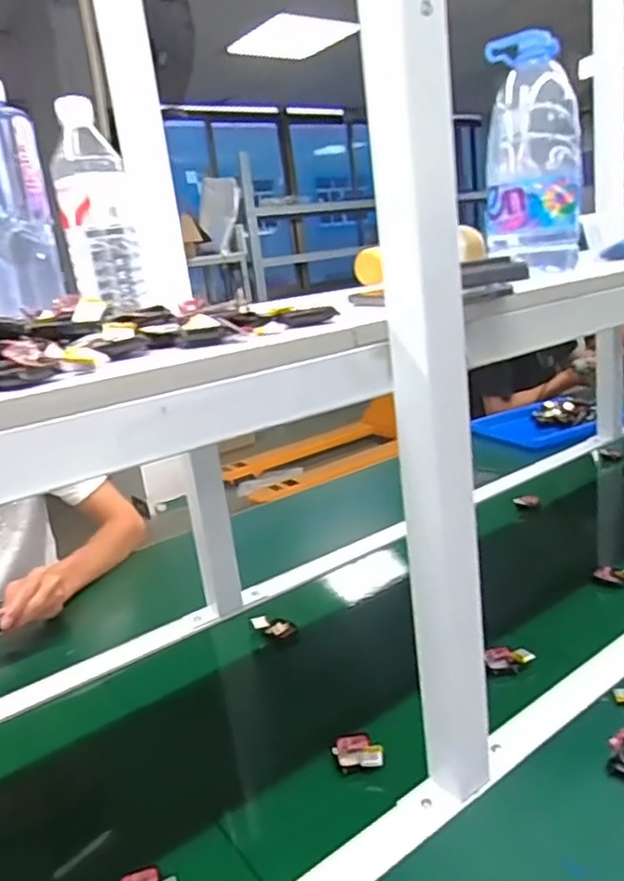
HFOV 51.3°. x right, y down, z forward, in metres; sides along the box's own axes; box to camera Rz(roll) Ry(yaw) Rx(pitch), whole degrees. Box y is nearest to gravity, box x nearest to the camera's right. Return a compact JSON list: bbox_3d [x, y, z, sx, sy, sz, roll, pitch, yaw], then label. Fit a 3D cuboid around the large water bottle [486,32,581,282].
[{"bbox_3d":[0.239,-0.308,0.703,0.099,0.236,0.099,-3,17,16],"label":"large water bottle"}]

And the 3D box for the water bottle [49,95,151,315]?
[{"bbox_3d":[-0.214,-0.231,0.645,0.069,0.190,0.078,-11,16,-13],"label":"water bottle"}]

